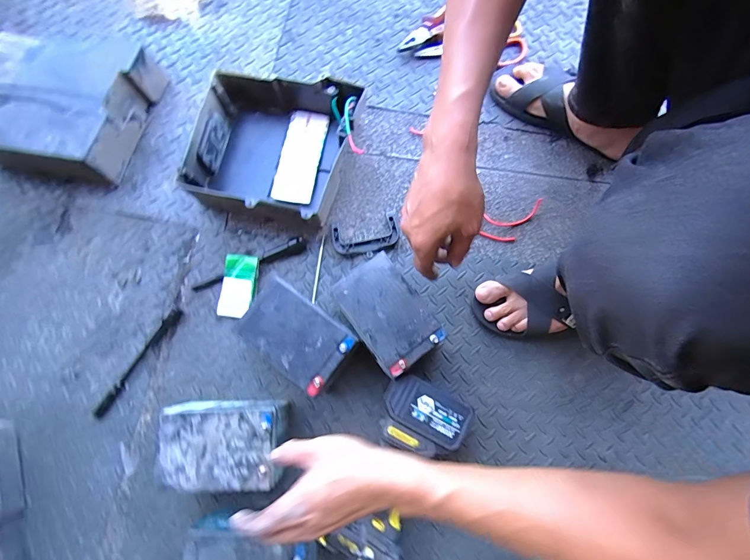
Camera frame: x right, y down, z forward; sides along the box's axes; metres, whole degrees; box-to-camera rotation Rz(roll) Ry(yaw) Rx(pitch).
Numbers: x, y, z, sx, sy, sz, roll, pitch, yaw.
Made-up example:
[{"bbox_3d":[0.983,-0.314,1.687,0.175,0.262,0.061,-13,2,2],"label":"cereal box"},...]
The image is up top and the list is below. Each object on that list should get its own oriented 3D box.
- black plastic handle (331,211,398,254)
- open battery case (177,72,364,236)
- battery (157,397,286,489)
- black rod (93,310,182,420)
[{"bbox_3d":[-0.018,-0.080,0.632,0.111,0.012,0.060,-12,78,-3],"label":"black plastic handle"},{"bbox_3d":[-0.175,-0.226,0.627,0.242,0.093,0.245,16,78,4],"label":"open battery case"},{"bbox_3d":[-0.204,0.227,0.521,0.156,0.099,0.099,0,78,0],"label":"battery"},{"bbox_3d":[-0.384,0.131,0.590,0.019,0.017,0.200,34,80,7],"label":"black rod"}]

